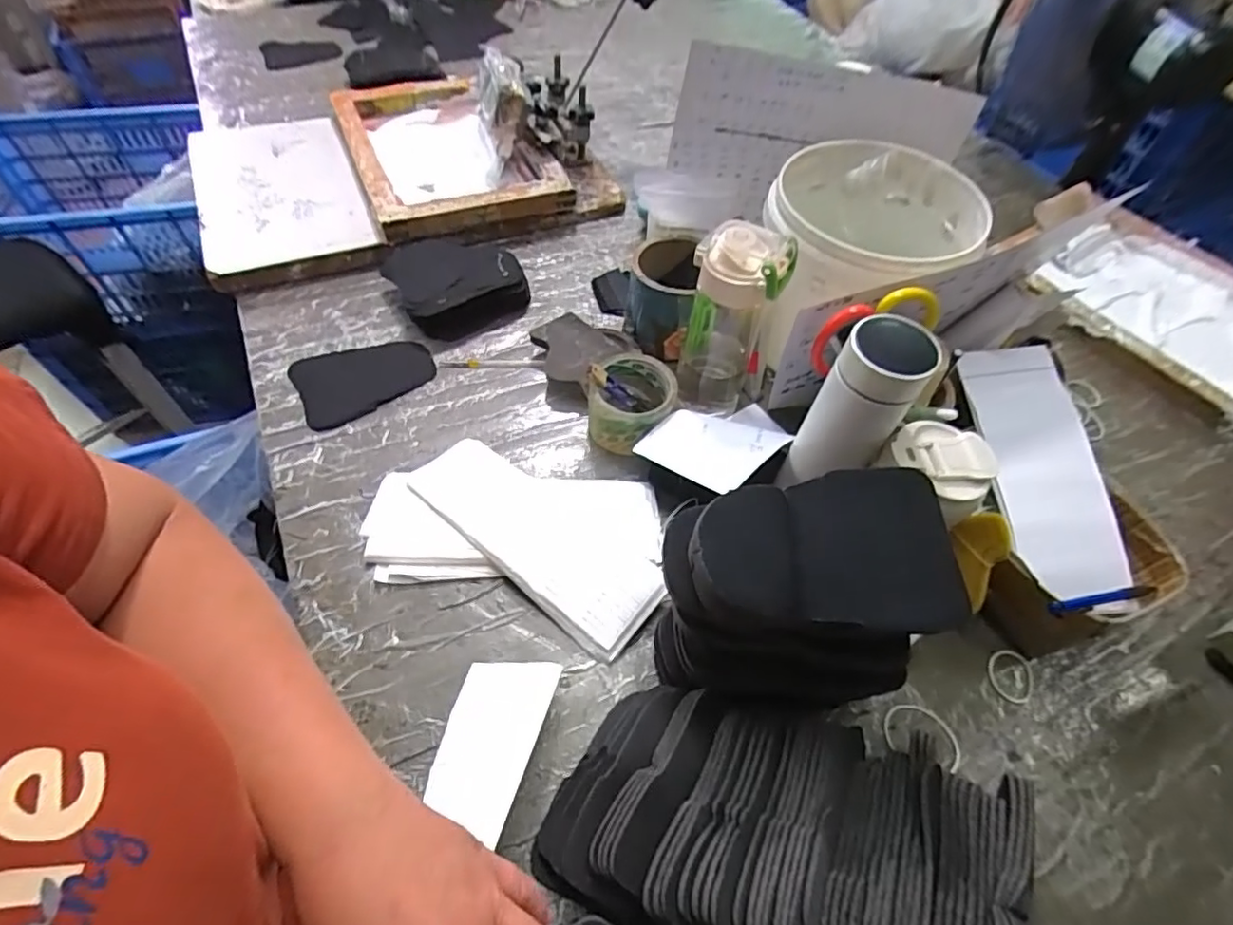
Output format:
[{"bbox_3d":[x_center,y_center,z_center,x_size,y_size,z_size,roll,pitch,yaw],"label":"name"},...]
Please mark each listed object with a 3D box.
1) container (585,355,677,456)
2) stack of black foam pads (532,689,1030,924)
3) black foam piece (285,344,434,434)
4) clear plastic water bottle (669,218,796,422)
[{"bbox_3d":[0.015,-0.065,0.629,0.087,0.066,0.085,1,56,-2],"label":"container"},{"bbox_3d":[0.109,0.249,0.397,0.291,0.096,0.170,19,57,10],"label":"stack of black foam pads"},{"bbox_3d":[-0.279,-0.094,0.664,0.144,0.008,0.100,-24,60,-18],"label":"black foam piece"},{"bbox_3d":[0.110,-0.135,0.597,0.085,0.215,0.078,14,56,7],"label":"clear plastic water bottle"}]

